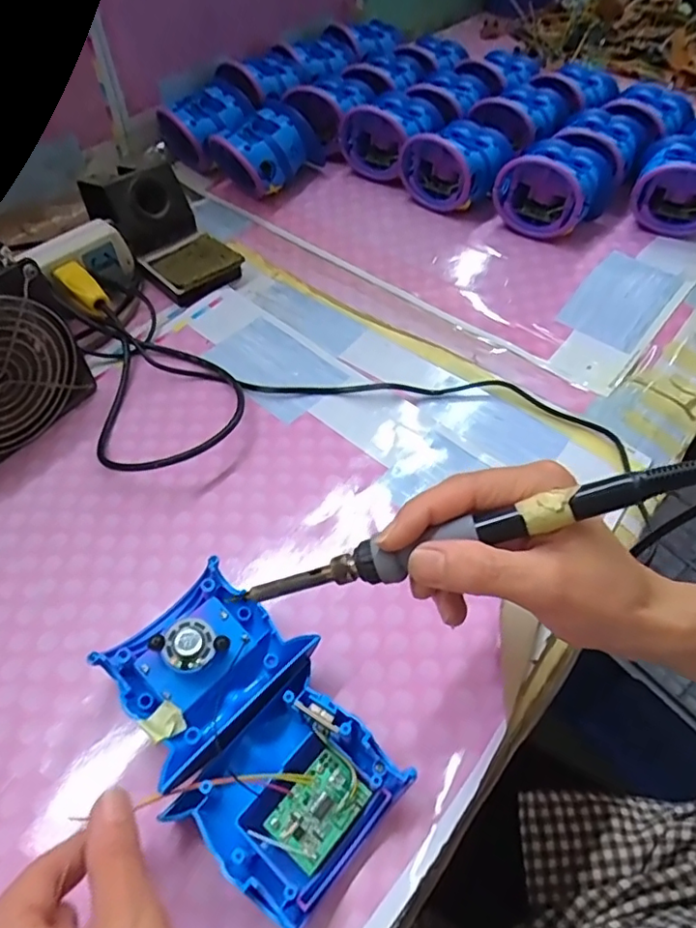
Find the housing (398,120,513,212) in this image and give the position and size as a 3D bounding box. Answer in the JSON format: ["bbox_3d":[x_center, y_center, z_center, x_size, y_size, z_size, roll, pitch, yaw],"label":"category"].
[{"bbox_3d":[0.108,-0.291,0.569,0.098,0.073,0.088,26,57,19],"label":"housing"}]

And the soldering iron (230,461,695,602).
[{"bbox_3d":[0.048,0.030,0.241,0.208,0.014,0.015,-18,51,15],"label":"soldering iron"}]

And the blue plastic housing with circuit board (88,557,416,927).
[{"bbox_3d":[-0.051,0.126,0.283,0.151,0.029,0.089,36,61,24],"label":"blue plastic housing with circuit board"}]

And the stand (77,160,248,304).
[{"bbox_3d":[-0.172,-0.217,0.530,0.076,0.071,0.147,-37,61,-24],"label":"stand"}]

